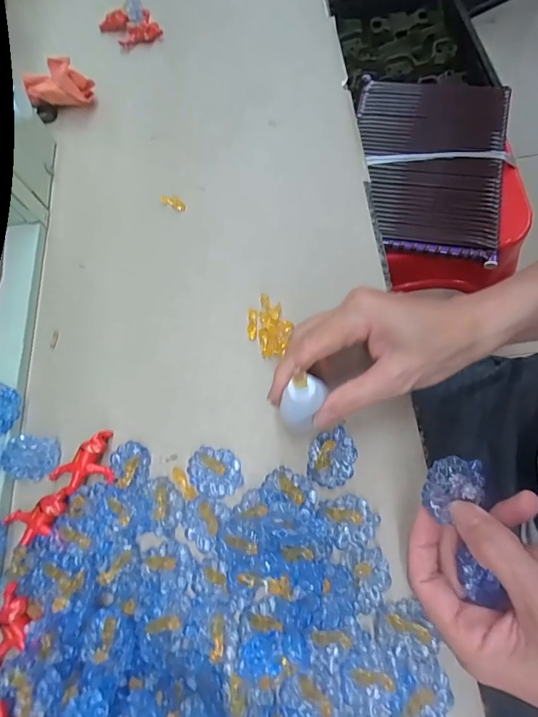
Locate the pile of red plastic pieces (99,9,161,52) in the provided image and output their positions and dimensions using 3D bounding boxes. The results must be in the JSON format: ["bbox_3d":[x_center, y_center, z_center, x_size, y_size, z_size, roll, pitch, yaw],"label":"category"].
[{"bbox_3d":[-0.150,-0.359,0.441,0.043,0.019,0.061,-39,72,-12],"label":"pile of red plastic pieces"}]

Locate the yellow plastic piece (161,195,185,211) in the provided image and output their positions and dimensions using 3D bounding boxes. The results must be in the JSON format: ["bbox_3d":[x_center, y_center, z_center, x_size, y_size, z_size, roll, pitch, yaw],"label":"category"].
[{"bbox_3d":[-0.085,-0.138,0.359,0.025,0.008,0.008,28,73,12],"label":"yellow plastic piece"}]

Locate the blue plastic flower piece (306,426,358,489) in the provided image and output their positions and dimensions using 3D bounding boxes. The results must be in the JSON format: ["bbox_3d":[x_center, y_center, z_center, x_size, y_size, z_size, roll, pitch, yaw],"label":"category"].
[{"bbox_3d":[0.042,0.066,0.271,0.030,0.005,0.038,14,70,8],"label":"blue plastic flower piece"}]

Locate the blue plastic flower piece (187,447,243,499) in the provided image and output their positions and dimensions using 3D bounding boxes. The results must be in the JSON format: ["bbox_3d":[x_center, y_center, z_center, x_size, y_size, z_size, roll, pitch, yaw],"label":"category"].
[{"bbox_3d":[-0.037,0.076,0.273,0.037,0.011,0.031,14,70,8],"label":"blue plastic flower piece"}]

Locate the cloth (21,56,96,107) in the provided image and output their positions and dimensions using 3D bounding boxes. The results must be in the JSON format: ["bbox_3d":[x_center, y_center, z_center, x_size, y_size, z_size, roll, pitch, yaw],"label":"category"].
[{"bbox_3d":[-0.209,-0.269,0.403,0.063,0.044,0.027,1,69,3],"label":"cloth"}]

